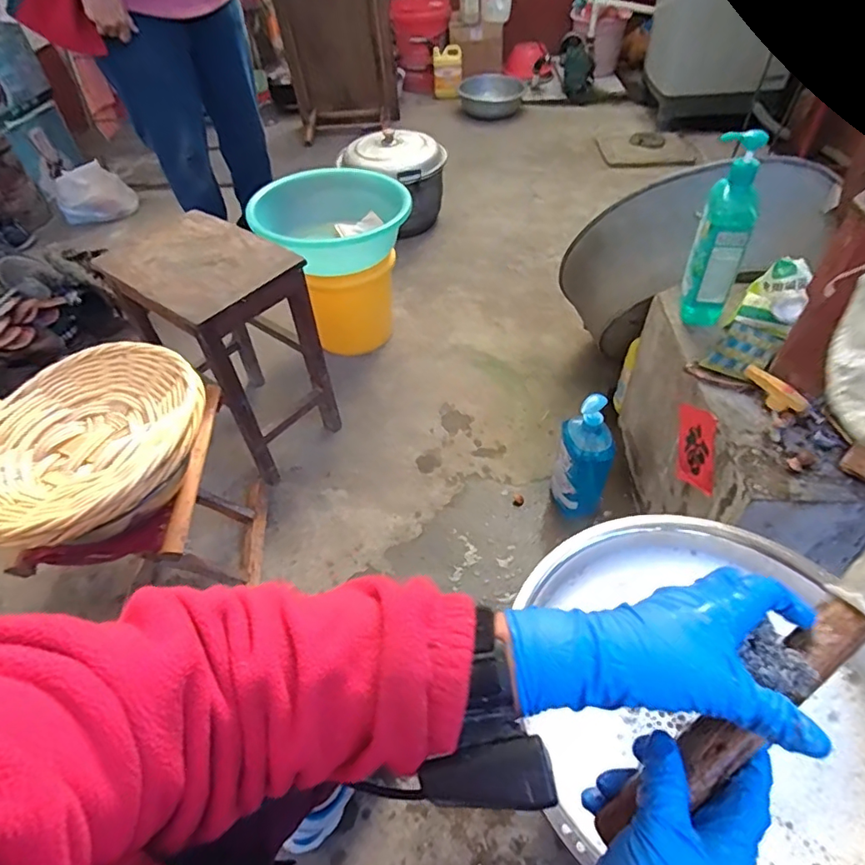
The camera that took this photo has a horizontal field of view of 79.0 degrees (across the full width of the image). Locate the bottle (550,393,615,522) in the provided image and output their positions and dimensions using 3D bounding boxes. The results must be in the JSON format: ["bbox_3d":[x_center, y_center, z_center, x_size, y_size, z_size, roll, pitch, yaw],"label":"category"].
[{"bbox_3d":[0.286,0.058,0.999,0.098,0.282,0.100,6,50,12],"label":"bottle"}]

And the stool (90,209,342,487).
[{"bbox_3d":[-0.402,-0.162,1.098,0.310,0.448,0.235,31,58,29],"label":"stool"}]

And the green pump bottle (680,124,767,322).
[{"bbox_3d":[0.442,-0.298,0.805,0.074,0.271,0.076,17,53,20],"label":"green pump bottle"}]

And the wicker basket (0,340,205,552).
[{"bbox_3d":[-0.438,0.008,0.668,0.285,0.064,0.272,-35,54,-22],"label":"wicker basket"}]

